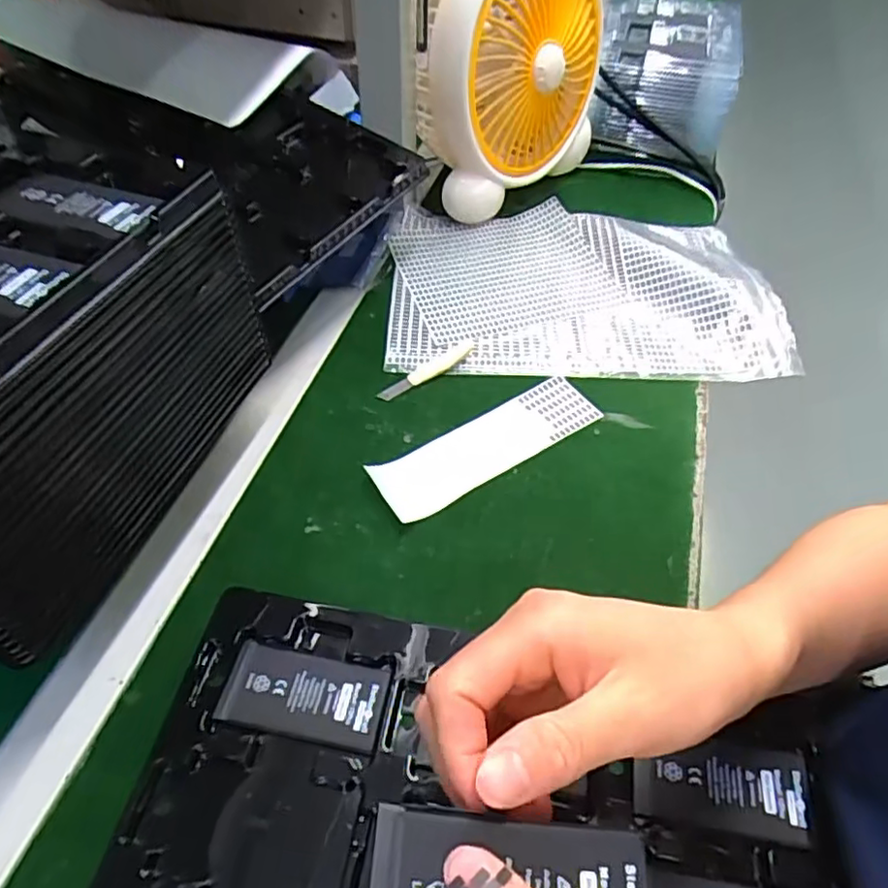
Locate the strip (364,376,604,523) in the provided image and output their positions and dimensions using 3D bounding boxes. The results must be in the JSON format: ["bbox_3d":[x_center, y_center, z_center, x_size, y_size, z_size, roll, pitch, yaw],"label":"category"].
[{"bbox_3d":[0.034,-0.001,0.462,0.173,0.004,0.049,-26,64,-19],"label":"strip"}]

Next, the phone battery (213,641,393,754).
[{"bbox_3d":[-0.074,0.133,0.335,0.086,0.004,0.043,9,51,5],"label":"phone battery"}]

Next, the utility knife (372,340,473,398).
[{"bbox_3d":[-0.011,-0.058,0.500,0.094,0.004,0.014,-30,58,-24],"label":"utility knife"}]

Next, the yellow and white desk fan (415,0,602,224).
[{"bbox_3d":[0.063,-0.361,0.589,0.086,0.248,0.219,31,56,21],"label":"yellow and white desk fan"}]

